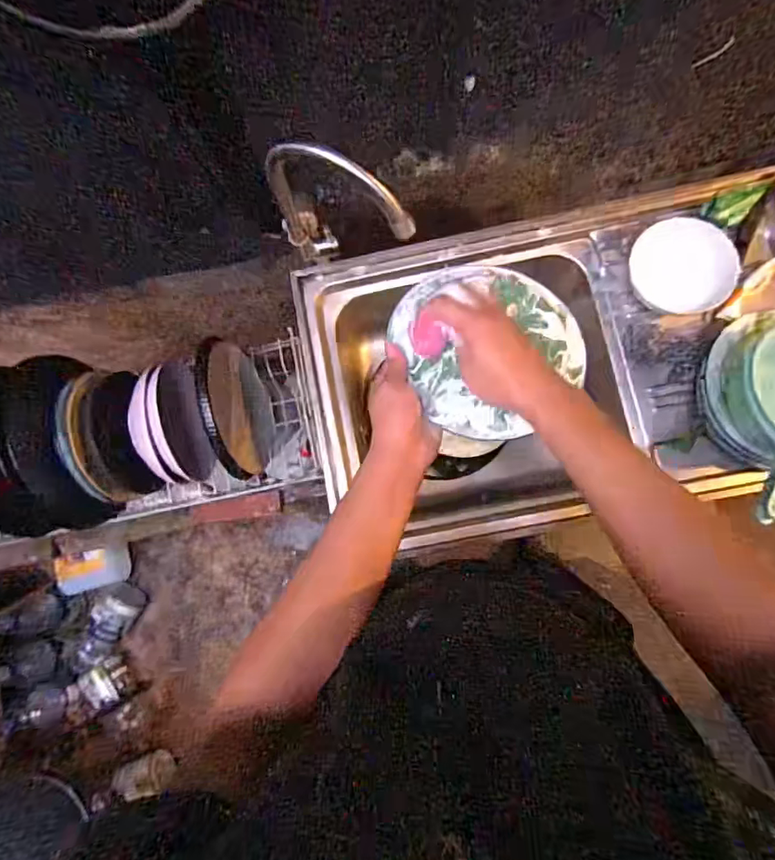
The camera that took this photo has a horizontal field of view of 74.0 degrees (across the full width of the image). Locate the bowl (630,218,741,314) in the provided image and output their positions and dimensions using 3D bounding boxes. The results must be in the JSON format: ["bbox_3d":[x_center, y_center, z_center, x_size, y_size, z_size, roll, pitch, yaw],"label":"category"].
[{"bbox_3d":[0.429,-0.237,0.749,0.142,0.043,0.126,-1,107,9],"label":"bowl"}]

